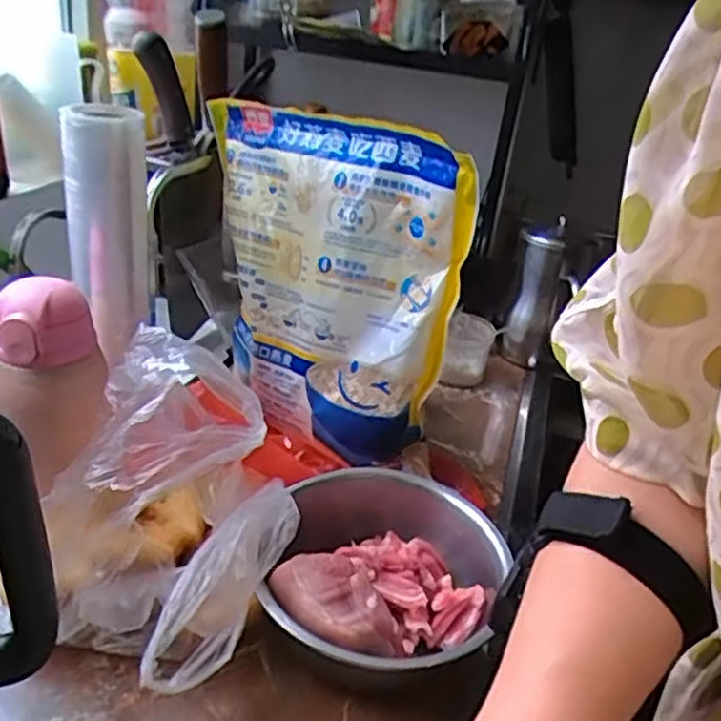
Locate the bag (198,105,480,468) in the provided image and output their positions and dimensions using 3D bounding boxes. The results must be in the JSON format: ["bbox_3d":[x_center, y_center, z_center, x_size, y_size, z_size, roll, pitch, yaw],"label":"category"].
[{"bbox_3d":[-0.044,-0.072,0.646,0.274,0.273,0.037,24,21,28],"label":"bag"}]

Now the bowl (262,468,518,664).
[{"bbox_3d":[0.015,0.152,0.515,0.153,0.078,0.185,15,28,13],"label":"bowl"}]

